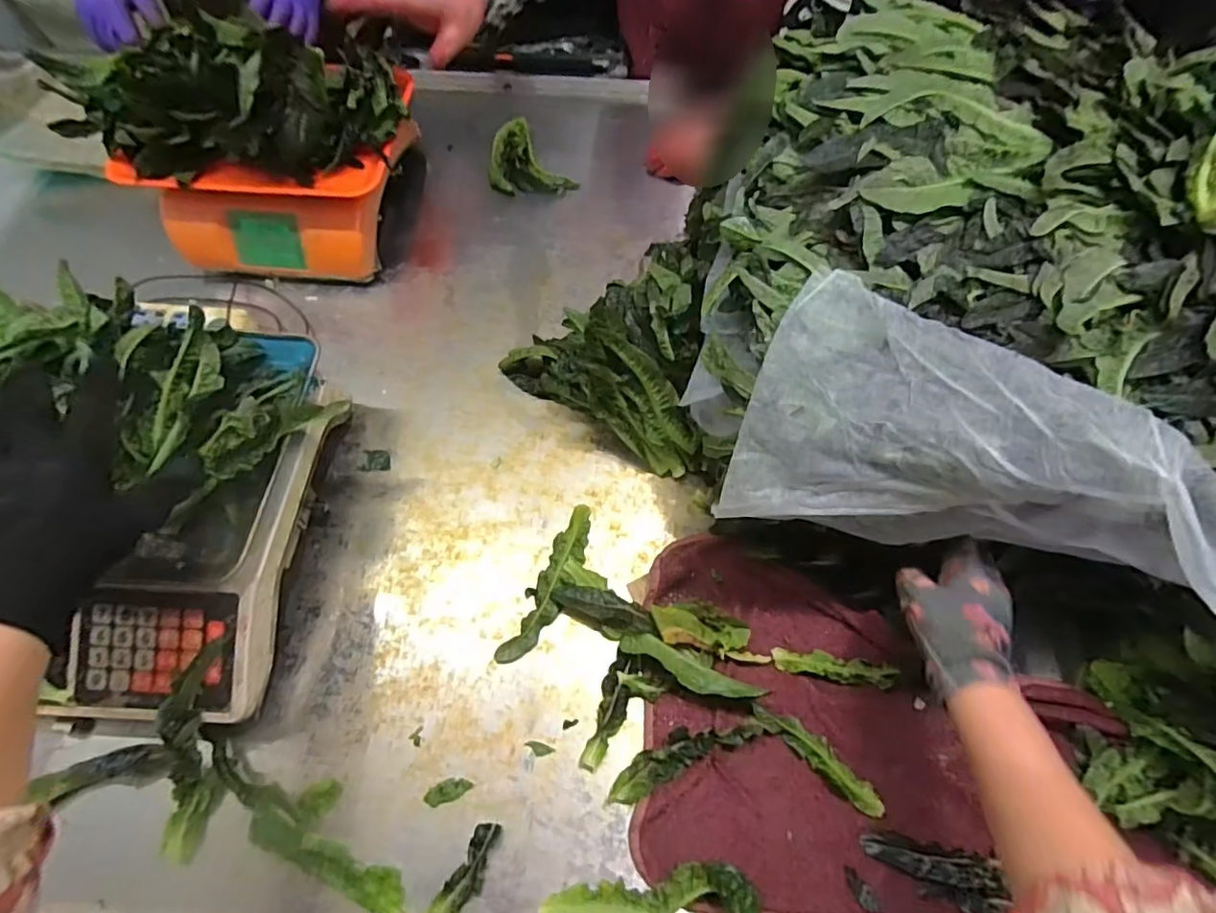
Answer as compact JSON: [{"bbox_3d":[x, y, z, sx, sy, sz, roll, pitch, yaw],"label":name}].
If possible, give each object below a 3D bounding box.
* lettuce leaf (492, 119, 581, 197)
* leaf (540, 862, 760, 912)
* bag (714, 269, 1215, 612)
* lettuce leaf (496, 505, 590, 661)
[{"bbox_3d":[-0.124,-0.410,0.801,0.096,0.033,0.144,-32,68,-19],"label":"lettuce leaf"},{"bbox_3d":[0.032,0.329,0.421,0.156,0.022,0.047,1,61,-2],"label":"leaf"},{"bbox_3d":[0.306,0.036,0.401,0.432,0.141,0.139,22,66,5],"label":"bag"},{"bbox_3d":[-0.052,0.117,0.536,0.033,0.010,0.163,22,63,9],"label":"lettuce leaf"}]

